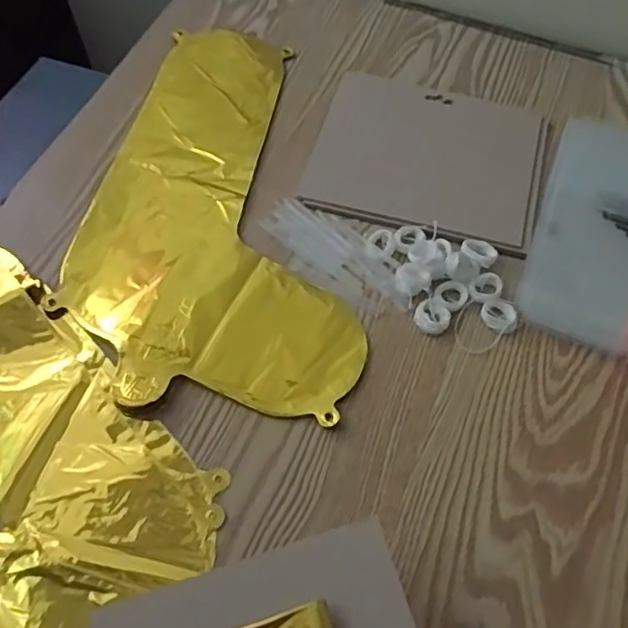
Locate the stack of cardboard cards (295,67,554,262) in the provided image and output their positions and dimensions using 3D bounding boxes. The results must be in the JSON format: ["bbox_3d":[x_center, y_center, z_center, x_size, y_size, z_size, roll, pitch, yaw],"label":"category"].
[{"bbox_3d":[0.103,-0.143,0.562,0.199,0.013,0.175,15,61,8],"label":"stack of cardboard cards"}]

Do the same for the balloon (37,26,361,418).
[{"bbox_3d":[-0.071,-0.107,0.538,0.231,0.009,0.394,5,60,2],"label":"balloon"}]

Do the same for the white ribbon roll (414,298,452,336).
[{"bbox_3d":[0.091,0.002,0.479,0.027,0.007,0.028,22,62,12],"label":"white ribbon roll"}]

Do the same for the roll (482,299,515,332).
[{"bbox_3d":[0.140,0.001,0.478,0.025,0.007,0.023,0,60,-1],"label":"roll"}]

